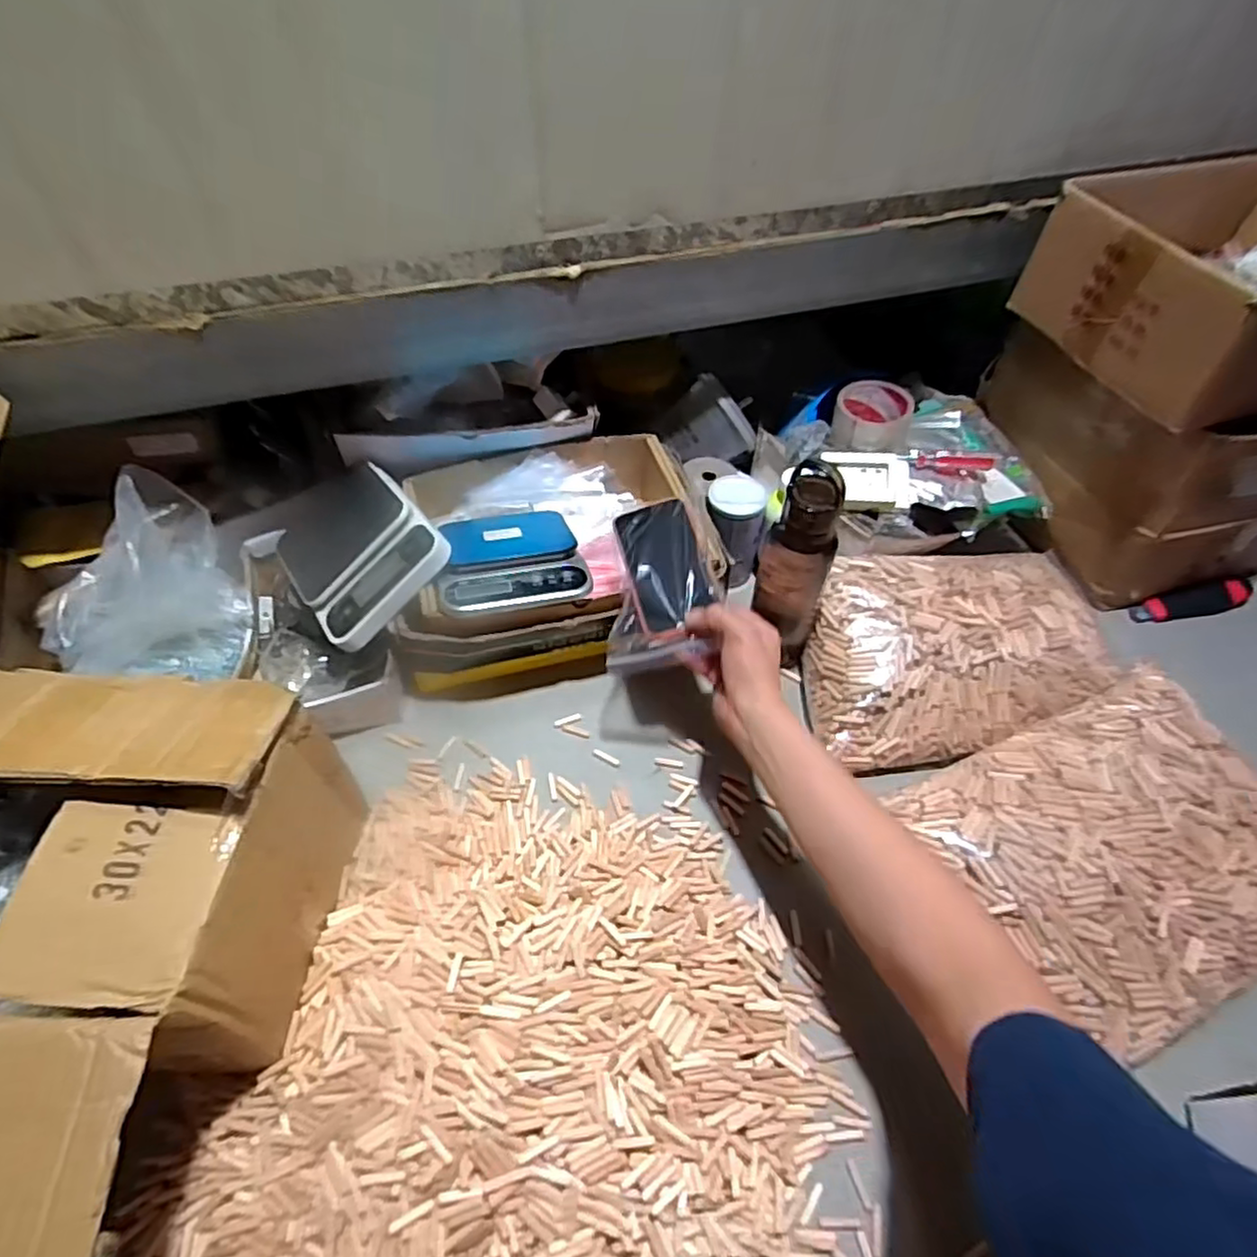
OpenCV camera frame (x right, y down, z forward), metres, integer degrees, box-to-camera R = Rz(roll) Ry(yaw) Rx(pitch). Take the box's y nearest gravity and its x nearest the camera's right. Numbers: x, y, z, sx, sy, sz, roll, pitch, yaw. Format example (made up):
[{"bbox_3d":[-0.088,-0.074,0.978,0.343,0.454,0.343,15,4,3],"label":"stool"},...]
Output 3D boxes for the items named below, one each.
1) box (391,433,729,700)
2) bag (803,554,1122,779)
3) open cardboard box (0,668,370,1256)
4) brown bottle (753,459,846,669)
[{"bbox_3d":[-0.072,-0.081,0.775,0.316,0.130,0.269,-4,52,-3],"label":"box"},{"bbox_3d":[0.338,0.019,0.724,0.319,0.065,0.231,-4,52,-4],"label":"bag"},{"bbox_3d":[-0.415,0.189,0.443,0.328,0.249,0.332,4,52,3],"label":"open cardboard box"},{"bbox_3d":[0.168,-0.061,0.688,0.070,0.228,0.062,17,54,13],"label":"brown bottle"}]

